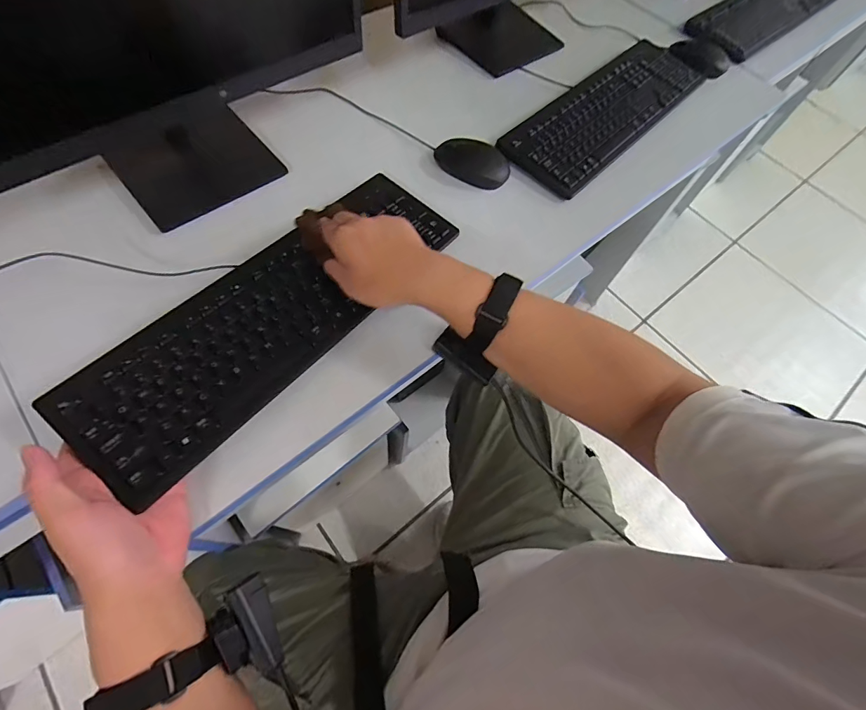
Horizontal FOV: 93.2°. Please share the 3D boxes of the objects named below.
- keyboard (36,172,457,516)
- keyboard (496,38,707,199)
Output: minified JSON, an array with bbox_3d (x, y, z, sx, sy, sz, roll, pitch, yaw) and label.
[{"bbox_3d":[-0.153,-0.058,0.429,0.139,0.021,0.423,34,62,15],"label":"keyboard"},{"bbox_3d":[0.287,-0.399,0.652,0.136,0.025,0.443,41,67,14],"label":"keyboard"}]

